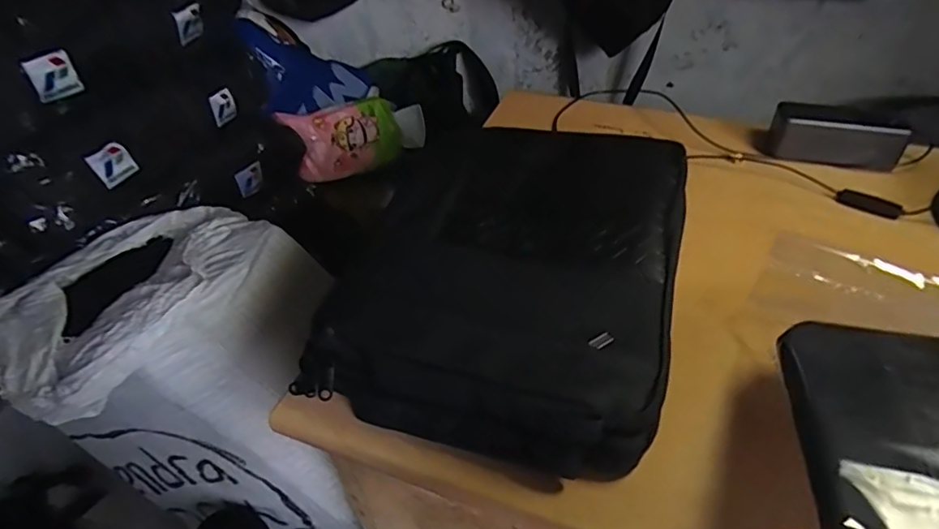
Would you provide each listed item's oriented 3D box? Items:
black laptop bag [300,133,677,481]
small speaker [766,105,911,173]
[{"bbox_3d":[0.049,-0.020,0.506,0.260,0.048,0.392,12,46,16],"label":"black laptop bag"},{"bbox_3d":[0.413,-0.145,0.623,0.131,0.050,0.038,13,46,17],"label":"small speaker"}]

